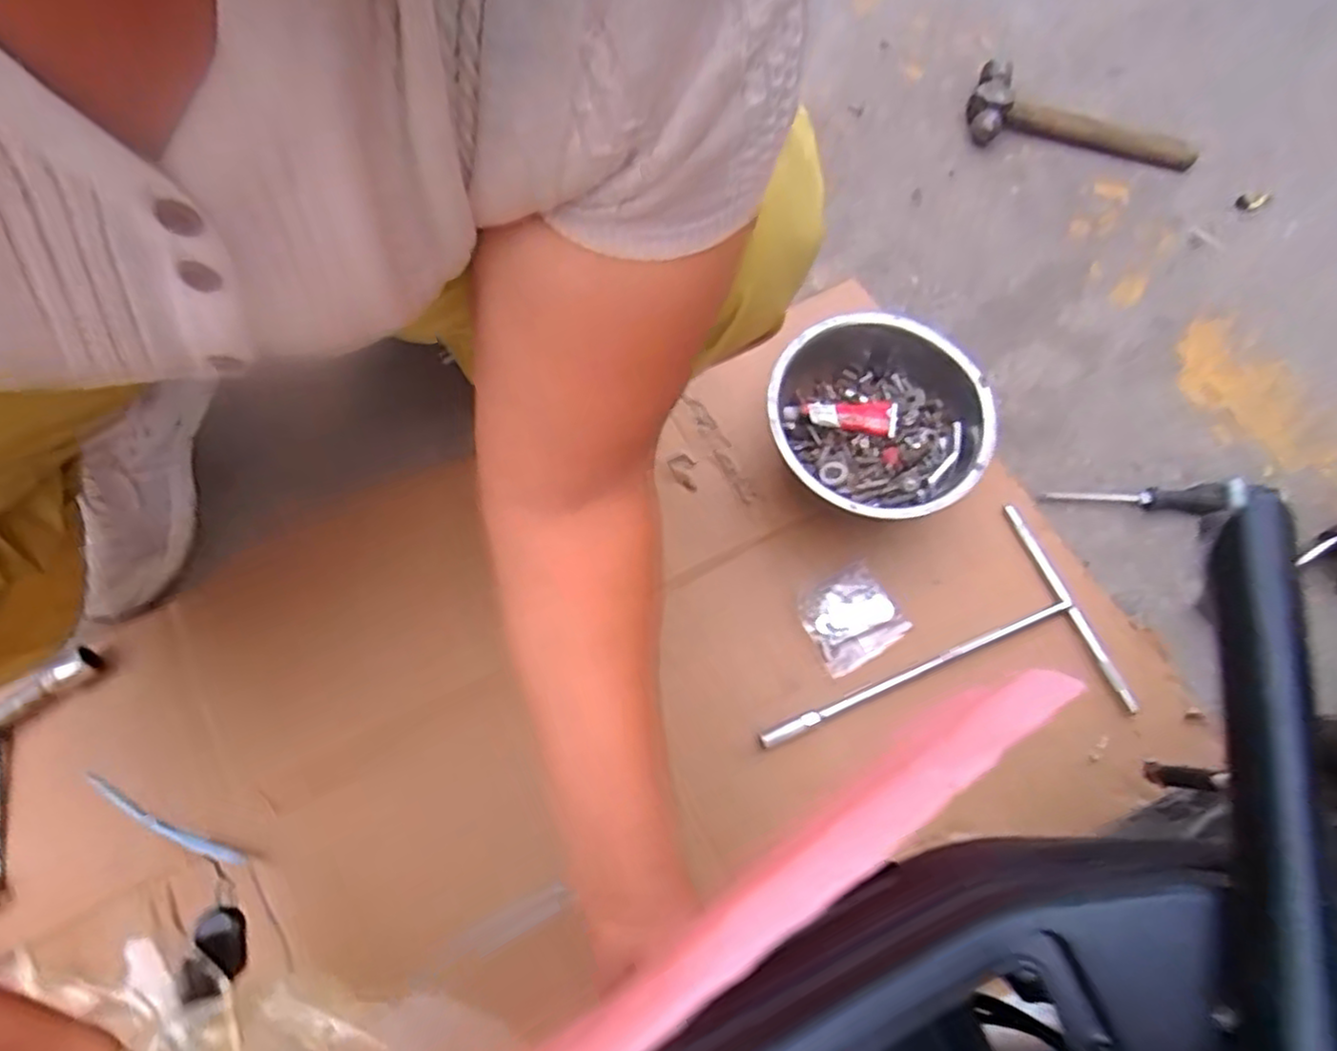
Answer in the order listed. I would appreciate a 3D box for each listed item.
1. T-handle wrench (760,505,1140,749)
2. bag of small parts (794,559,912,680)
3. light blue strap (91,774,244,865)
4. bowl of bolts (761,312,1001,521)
[{"bbox_3d":[0.213,0.122,0.586,0.293,0.012,0.184,-25,72,-7],"label":"T-handle wrench"},{"bbox_3d":[0.152,0.077,0.608,0.077,0.012,0.073,-31,73,-8],"label":"bag of small parts"},{"bbox_3d":[-0.376,0.222,0.539,0.128,0.004,0.013,30,58,-2],"label":"light blue strap"},{"bbox_3d":[0.175,-0.085,0.629,0.181,0.094,0.186,-1,71,2],"label":"bowl of bolts"}]

